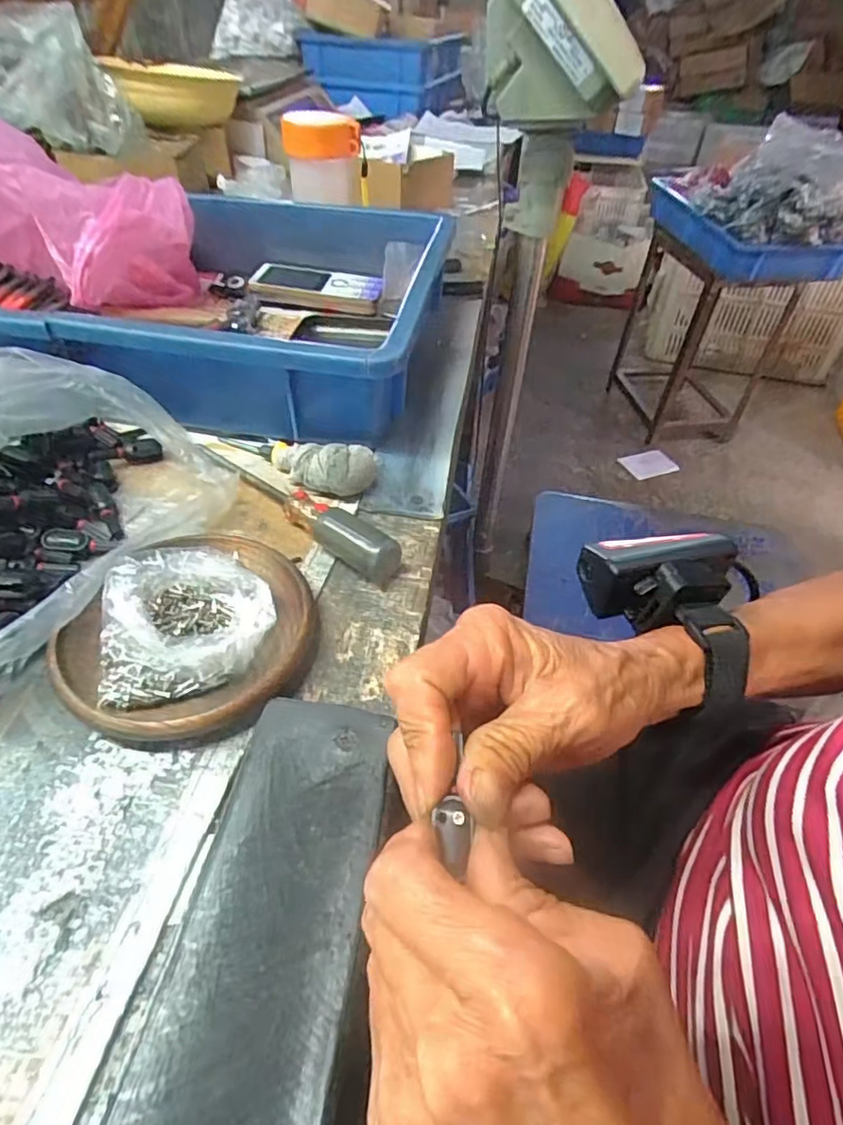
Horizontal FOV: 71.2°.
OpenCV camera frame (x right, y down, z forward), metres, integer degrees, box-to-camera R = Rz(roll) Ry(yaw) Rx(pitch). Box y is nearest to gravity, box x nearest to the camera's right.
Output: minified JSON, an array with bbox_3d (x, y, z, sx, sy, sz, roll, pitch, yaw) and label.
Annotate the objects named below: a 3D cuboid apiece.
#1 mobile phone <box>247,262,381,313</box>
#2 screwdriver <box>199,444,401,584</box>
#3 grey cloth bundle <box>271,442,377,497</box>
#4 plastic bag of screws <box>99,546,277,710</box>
[{"bbox_3d":[-0.098,-0.256,0.549,0.128,0.019,0.060,8,46,4],"label":"mobile phone"},{"bbox_3d":[-0.076,-0.040,0.354,0.022,0.022,0.160,-34,56,-31],"label":"screwdriver"},{"bbox_3d":[-0.064,-0.062,0.366,0.072,0.027,0.025,17,47,13],"label":"grey cloth bundle"},{"bbox_3d":[-0.108,0.024,0.275,0.076,0.039,0.077,-11,47,-14],"label":"plastic bag of screws"}]

